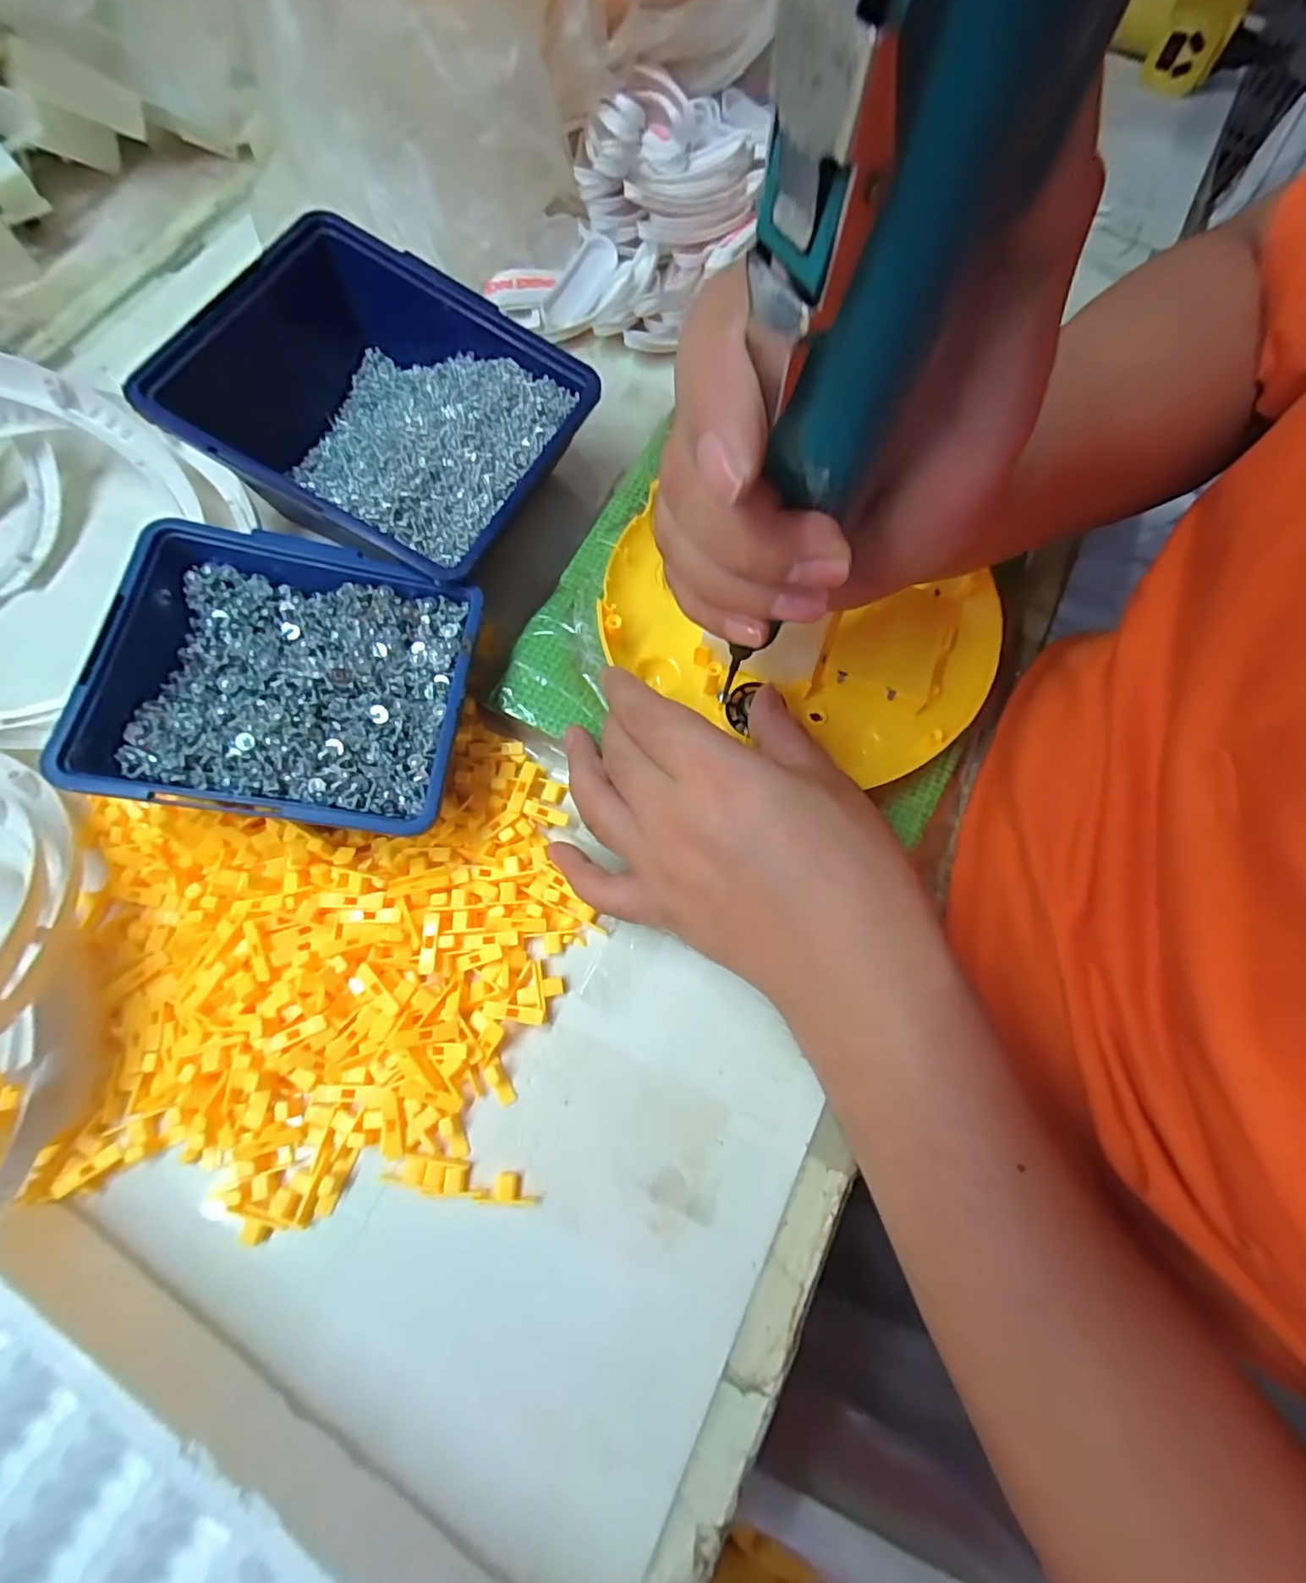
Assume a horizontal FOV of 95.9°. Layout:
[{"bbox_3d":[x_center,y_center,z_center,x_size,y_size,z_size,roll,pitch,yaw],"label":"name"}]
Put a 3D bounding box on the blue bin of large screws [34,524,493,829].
[{"bbox_3d":[-0.150,-0.044,0.256,0.134,0.056,0.121,6,73,-2],"label":"blue bin of large screws"}]

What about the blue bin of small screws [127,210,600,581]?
[{"bbox_3d":[-0.134,-0.187,0.295,0.178,0.068,0.142,28,74,5],"label":"blue bin of small screws"}]

